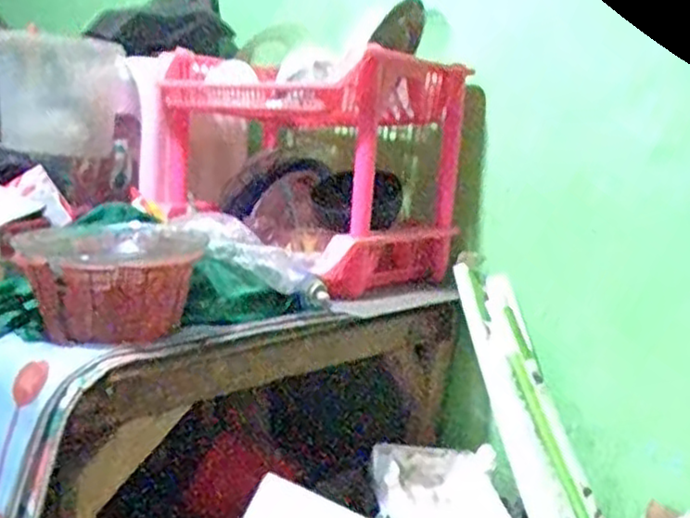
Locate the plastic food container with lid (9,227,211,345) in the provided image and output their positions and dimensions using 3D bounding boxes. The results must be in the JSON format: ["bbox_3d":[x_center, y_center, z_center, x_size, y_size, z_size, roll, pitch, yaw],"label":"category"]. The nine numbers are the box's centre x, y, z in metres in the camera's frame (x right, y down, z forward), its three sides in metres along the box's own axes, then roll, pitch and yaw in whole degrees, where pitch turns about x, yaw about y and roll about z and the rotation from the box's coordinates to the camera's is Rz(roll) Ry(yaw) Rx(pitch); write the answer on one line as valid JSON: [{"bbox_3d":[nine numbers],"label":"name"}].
[{"bbox_3d":[-0.278,0.029,0.851,0.179,0.110,0.197,-4,12,-40],"label":"plastic food container with lid"}]

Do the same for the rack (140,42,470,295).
[{"bbox_3d":[-0.069,-0.151,1.219,0.388,0.334,0.457,-4,12,-41],"label":"rack"}]

